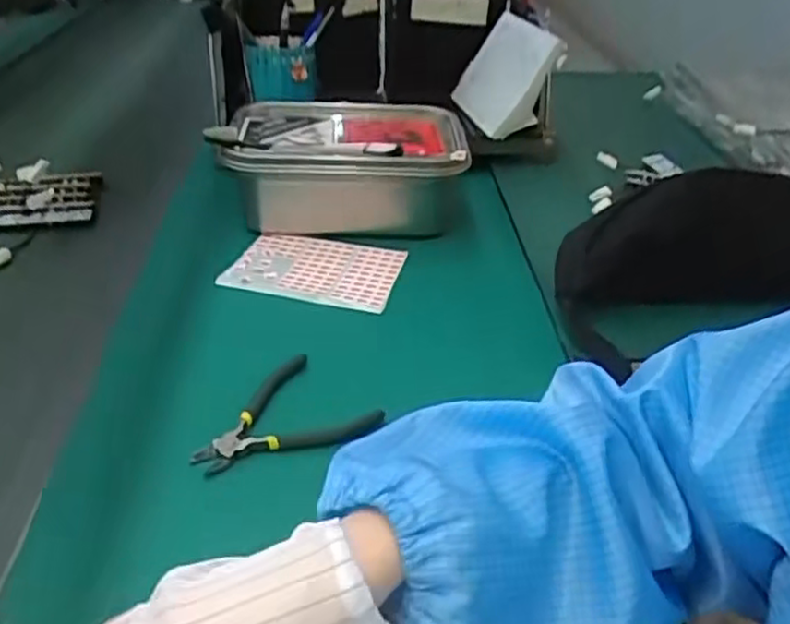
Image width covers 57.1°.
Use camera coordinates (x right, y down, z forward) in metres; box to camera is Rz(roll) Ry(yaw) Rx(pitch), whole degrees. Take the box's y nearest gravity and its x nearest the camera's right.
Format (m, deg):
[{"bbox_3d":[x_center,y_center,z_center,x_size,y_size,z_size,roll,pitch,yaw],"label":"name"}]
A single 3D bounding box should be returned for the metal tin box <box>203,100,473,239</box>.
[{"bbox_3d":[-0.048,-0.153,0.752,0.243,0.090,0.170,0,33,-2],"label":"metal tin box"}]

